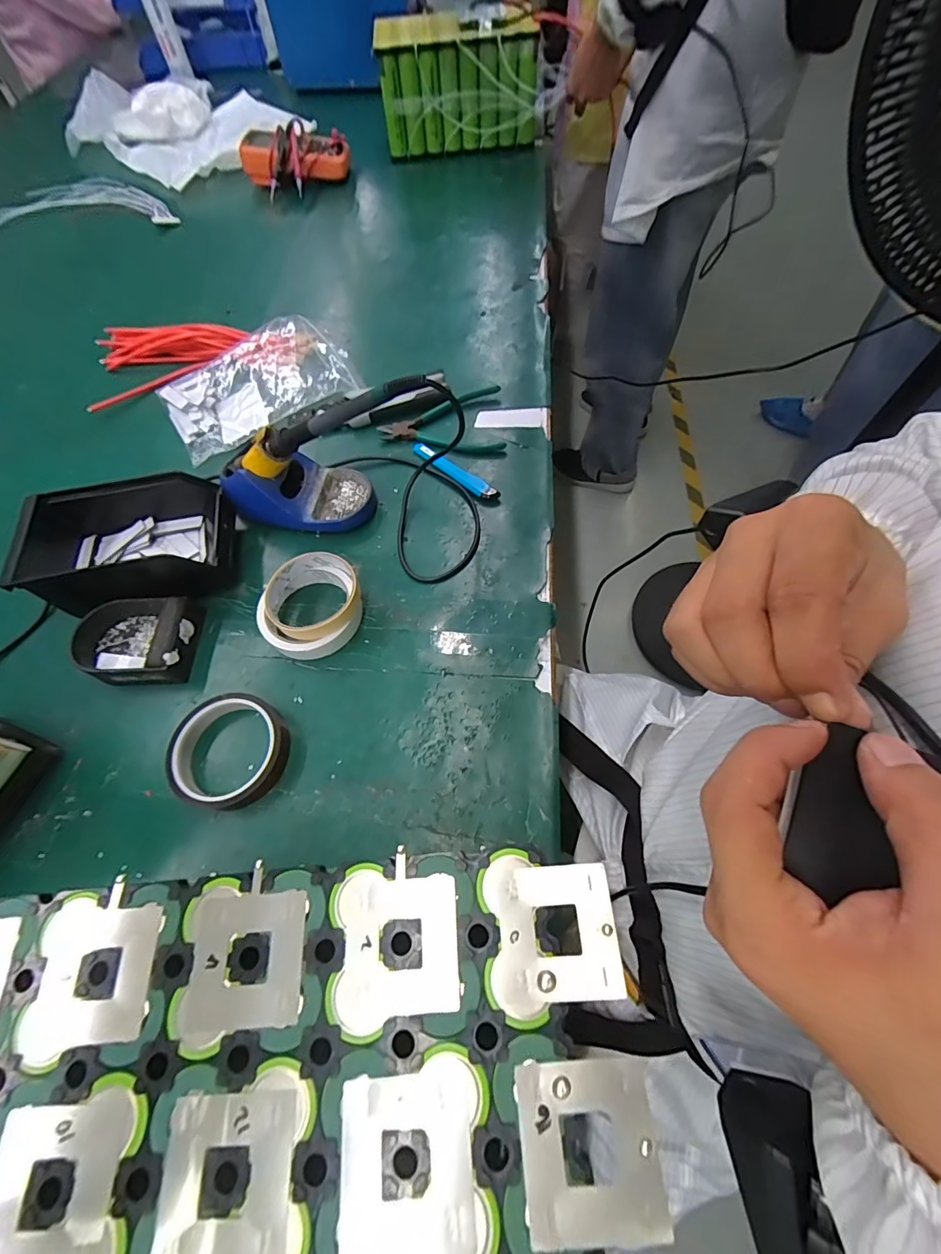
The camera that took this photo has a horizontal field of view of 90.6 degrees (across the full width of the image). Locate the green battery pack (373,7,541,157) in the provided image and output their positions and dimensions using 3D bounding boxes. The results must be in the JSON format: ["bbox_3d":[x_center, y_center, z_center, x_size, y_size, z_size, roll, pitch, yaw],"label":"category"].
[{"bbox_3d":[-0.019,-0.931,0.814,0.265,0.163,0.088,1,64,3],"label":"green battery pack"}]

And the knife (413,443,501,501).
[{"bbox_3d":[-0.019,-0.176,0.520,0.123,0.012,0.016,38,71,19],"label":"knife"}]

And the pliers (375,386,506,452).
[{"bbox_3d":[-0.032,-0.250,0.553,0.143,0.011,0.095,2,64,3],"label":"pliers"}]

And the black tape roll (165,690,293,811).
[{"bbox_3d":[-0.202,0.103,0.392,0.095,0.025,0.089,-1,64,2],"label":"black tape roll"}]

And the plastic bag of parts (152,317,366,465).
[{"bbox_3d":[-0.268,-0.306,0.584,0.221,0.030,0.157,-31,67,-12],"label":"plastic bag of parts"}]

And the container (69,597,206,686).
[{"bbox_3d":[-0.313,0.012,0.434,0.107,0.033,0.078,-3,64,1],"label":"container"}]

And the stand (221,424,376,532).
[{"bbox_3d":[-0.180,-0.151,0.477,0.148,0.081,0.074,3,64,4],"label":"stand"}]

